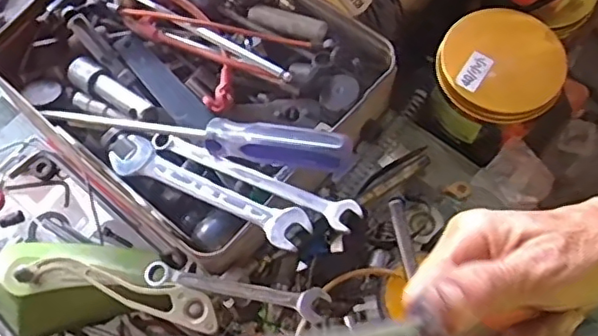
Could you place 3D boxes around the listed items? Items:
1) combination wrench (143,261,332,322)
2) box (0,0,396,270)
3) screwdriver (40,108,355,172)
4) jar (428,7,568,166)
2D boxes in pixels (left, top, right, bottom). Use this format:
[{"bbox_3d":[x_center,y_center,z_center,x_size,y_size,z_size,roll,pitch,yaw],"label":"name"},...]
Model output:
[{"bbox_3d":[-0.040,0.076,0.373,0.115,0.009,0.018,9,69,7],"label":"combination wrench"},{"bbox_3d":[-0.074,-0.069,0.424,0.267,0.066,0.198,38,75,16],"label":"box"},{"bbox_3d":[-0.073,-0.024,0.393,0.220,0.021,0.026,8,68,21],"label":"screwdriver"},{"bbox_3d":[0.139,-0.057,0.436,0.079,0.082,0.083,-1,68,3],"label":"jar"}]

